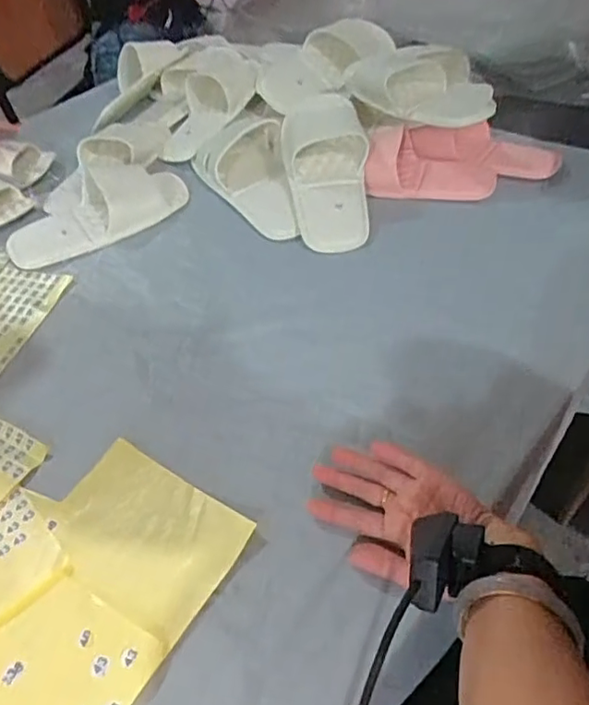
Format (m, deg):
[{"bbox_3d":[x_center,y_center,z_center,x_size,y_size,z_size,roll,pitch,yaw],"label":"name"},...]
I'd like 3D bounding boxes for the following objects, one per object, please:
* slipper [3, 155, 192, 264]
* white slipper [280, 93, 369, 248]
[{"bbox_3d":[-0.254,-0.190,0.738,0.237,0.063,0.106,-21,50,-12],"label":"slipper"},{"bbox_3d":[0.041,-0.236,0.732,0.104,0.085,0.247,-6,48,2],"label":"white slipper"}]

